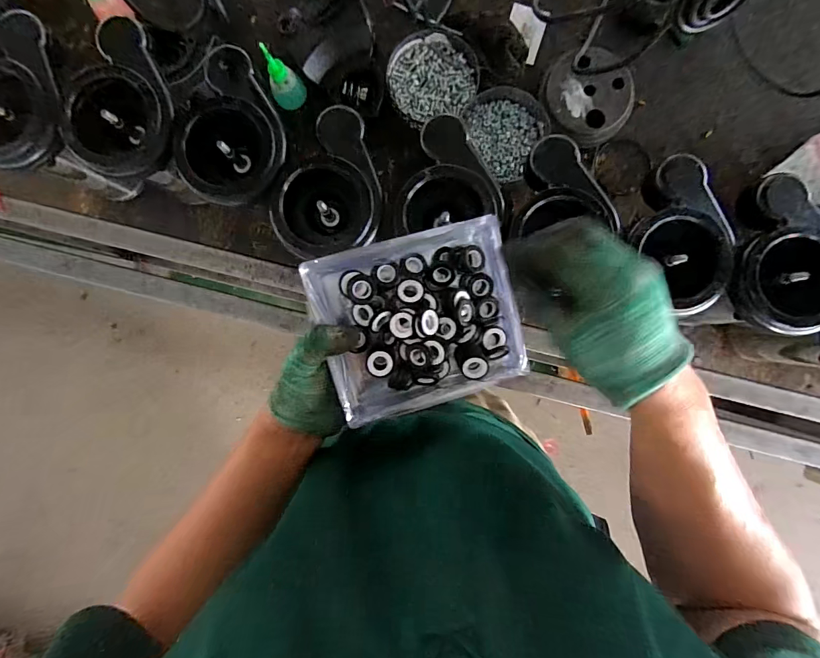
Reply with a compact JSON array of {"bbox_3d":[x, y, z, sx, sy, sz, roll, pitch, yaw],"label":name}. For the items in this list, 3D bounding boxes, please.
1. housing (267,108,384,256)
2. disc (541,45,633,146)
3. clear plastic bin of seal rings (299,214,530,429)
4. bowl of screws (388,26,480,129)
[{"bbox_3d":[-0.095,-0.157,0.452,0.119,0.056,0.160,-12,91,2],"label":"housing"},{"bbox_3d":[0.257,-0.343,0.578,0.127,0.032,0.139,0,91,1],"label":"disc"},{"bbox_3d":[0.011,-0.008,0.353,0.169,0.051,0.145,-17,91,2],"label":"clear plastic bin of seal rings"},{"bbox_3d":[0.033,-0.374,0.587,0.128,0.019,0.126,0,91,1],"label":"bowl of screws"}]

